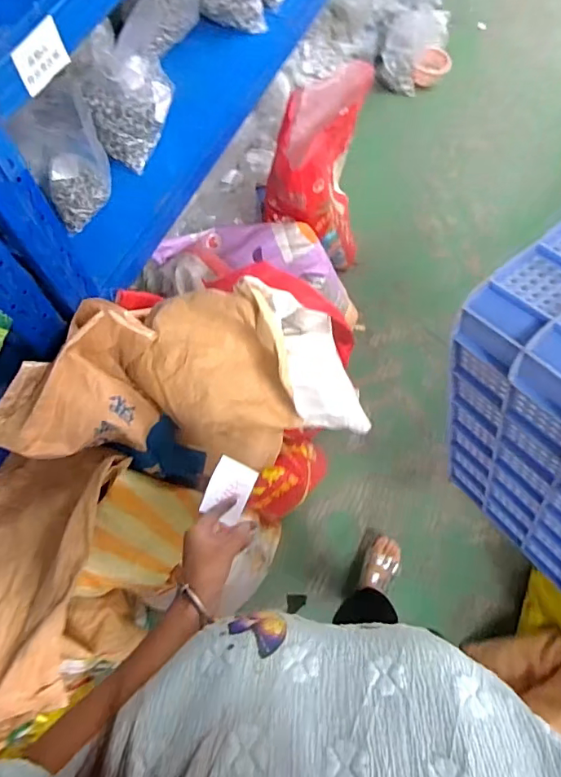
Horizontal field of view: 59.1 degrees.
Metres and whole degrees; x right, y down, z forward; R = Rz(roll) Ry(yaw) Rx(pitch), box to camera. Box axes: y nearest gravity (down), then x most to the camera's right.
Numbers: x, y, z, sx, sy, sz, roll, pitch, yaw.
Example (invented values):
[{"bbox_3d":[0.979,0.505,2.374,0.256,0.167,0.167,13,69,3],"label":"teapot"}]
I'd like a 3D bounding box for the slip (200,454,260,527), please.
[{"bbox_3d":[-0.061,0.121,0.598,0.055,0.009,0.070,31,57,-17],"label":"slip"}]

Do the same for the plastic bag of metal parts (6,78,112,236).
[{"bbox_3d":[-0.419,-0.457,0.958,0.133,0.188,0.158,-33,72,-14],"label":"plastic bag of metal parts"}]

